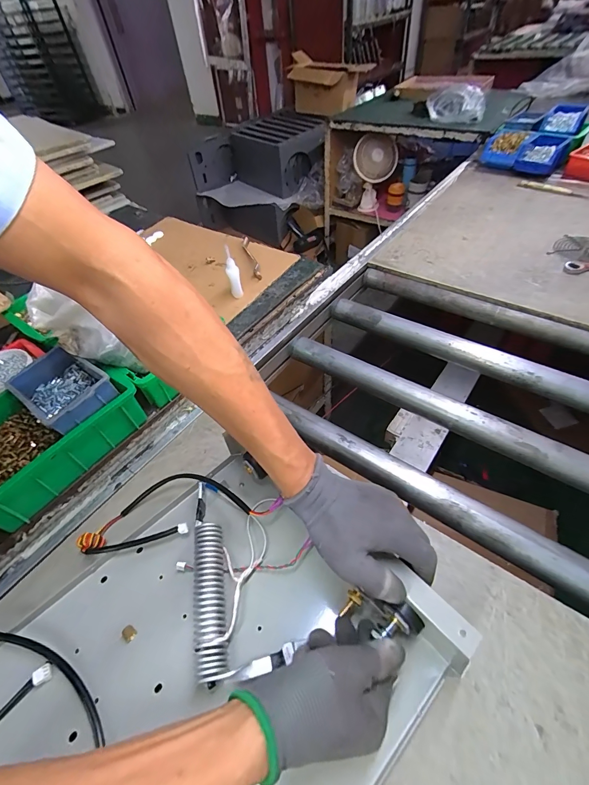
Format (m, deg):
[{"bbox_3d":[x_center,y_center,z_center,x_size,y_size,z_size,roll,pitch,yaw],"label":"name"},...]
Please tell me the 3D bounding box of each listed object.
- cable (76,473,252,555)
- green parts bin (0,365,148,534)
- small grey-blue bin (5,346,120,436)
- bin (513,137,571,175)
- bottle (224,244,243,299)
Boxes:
[{"bbox_3d":[-0.164,0.145,0.442,0.211,0.051,0.089,-13,49,-5],"label":"cable"},{"bbox_3d":[-0.376,0.058,0.513,0.192,0.085,0.229,27,57,26],"label":"green parts bin"},{"bbox_3d":[-0.342,-0.008,0.510,0.152,0.057,0.098,20,54,36],"label":"small grey-blue bin"},{"bbox_3d":[0.725,-0.697,1.026,0.105,0.070,0.117,30,59,27],"label":"bin"},{"bbox_3d":[-0.126,-0.244,0.707,0.025,0.101,0.019,-14,24,-6],"label":"bottle"}]

